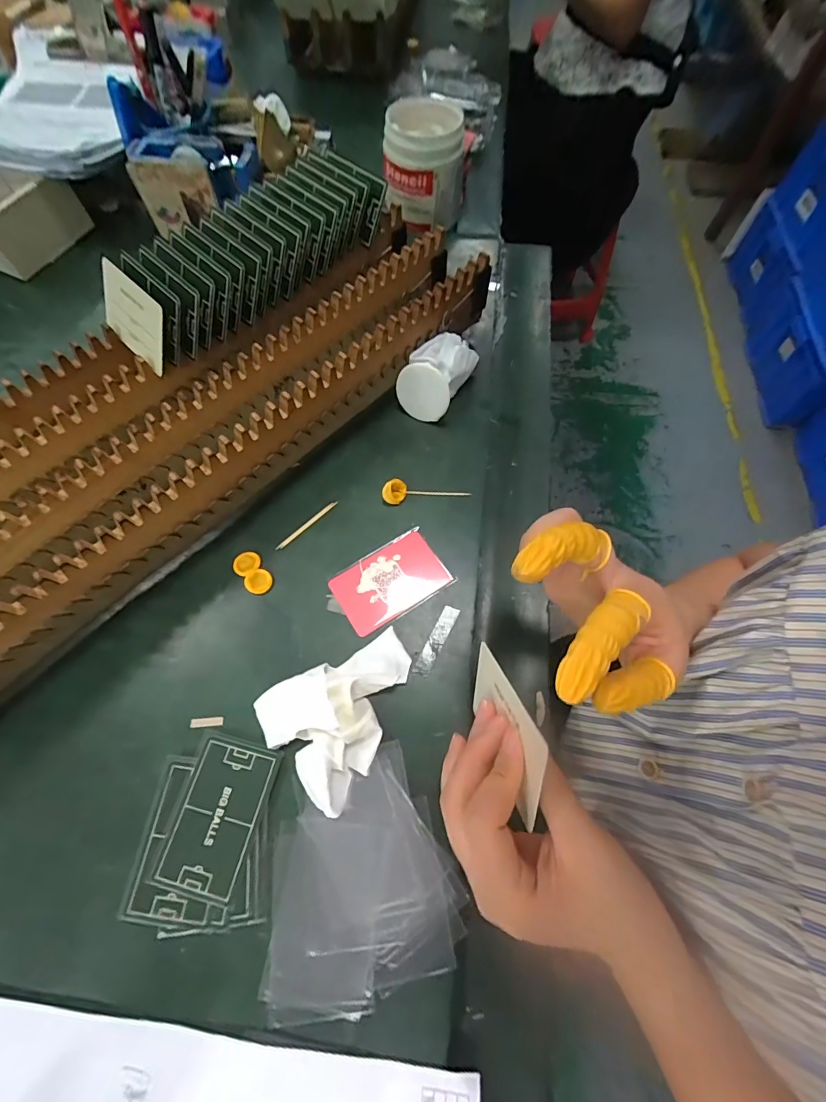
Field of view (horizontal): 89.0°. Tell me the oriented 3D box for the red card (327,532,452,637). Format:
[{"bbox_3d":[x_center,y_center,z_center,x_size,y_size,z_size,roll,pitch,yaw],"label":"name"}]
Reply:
[{"bbox_3d":[-0.018,0.024,0.336,0.086,0.004,0.054,-31,70,-12],"label":"red card"}]

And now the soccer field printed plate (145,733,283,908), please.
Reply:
[{"bbox_3d":[-0.126,0.169,0.271,0.055,0.005,0.086,14,67,7],"label":"soccer field printed plate"}]

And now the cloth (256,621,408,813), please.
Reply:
[{"bbox_3d":[-0.044,0.104,0.286,0.107,0.029,0.082,-41,72,-15],"label":"cloth"}]

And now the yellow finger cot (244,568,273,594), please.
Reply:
[{"bbox_3d":[-0.122,0.024,0.334,0.021,0.005,0.020,0,66,1],"label":"yellow finger cot"}]

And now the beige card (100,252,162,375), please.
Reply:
[{"bbox_3d":[-0.221,-0.185,0.331,0.077,0.053,0.004,41,38,13],"label":"beige card"}]

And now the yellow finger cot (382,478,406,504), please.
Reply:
[{"bbox_3d":[-0.016,-0.051,0.360,0.021,0.014,0.016,-8,67,-3],"label":"yellow finger cot"}]

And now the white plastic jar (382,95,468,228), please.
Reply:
[{"bbox_3d":[0.015,-0.459,0.504,0.084,0.103,0.077,19,68,9],"label":"white plastic jar"}]

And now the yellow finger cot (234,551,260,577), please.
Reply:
[{"bbox_3d":[-0.135,0.010,0.341,0.021,0.004,0.020,0,66,1],"label":"yellow finger cot"}]

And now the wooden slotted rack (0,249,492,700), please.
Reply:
[{"bbox_3d":[-0.149,-0.069,0.335,0.065,0.080,0.569,42,73,17],"label":"wooden slotted rack"}]

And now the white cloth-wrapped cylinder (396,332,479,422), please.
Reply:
[{"bbox_3d":[0.024,-0.163,0.393,0.048,0.048,0.077,33,71,14],"label":"white cloth-wrapped cylinder"}]

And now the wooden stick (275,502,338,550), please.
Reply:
[{"bbox_3d":[-0.090,-0.023,0.354,0.063,0.004,0.005,-41,72,-15],"label":"wooden stick"}]

